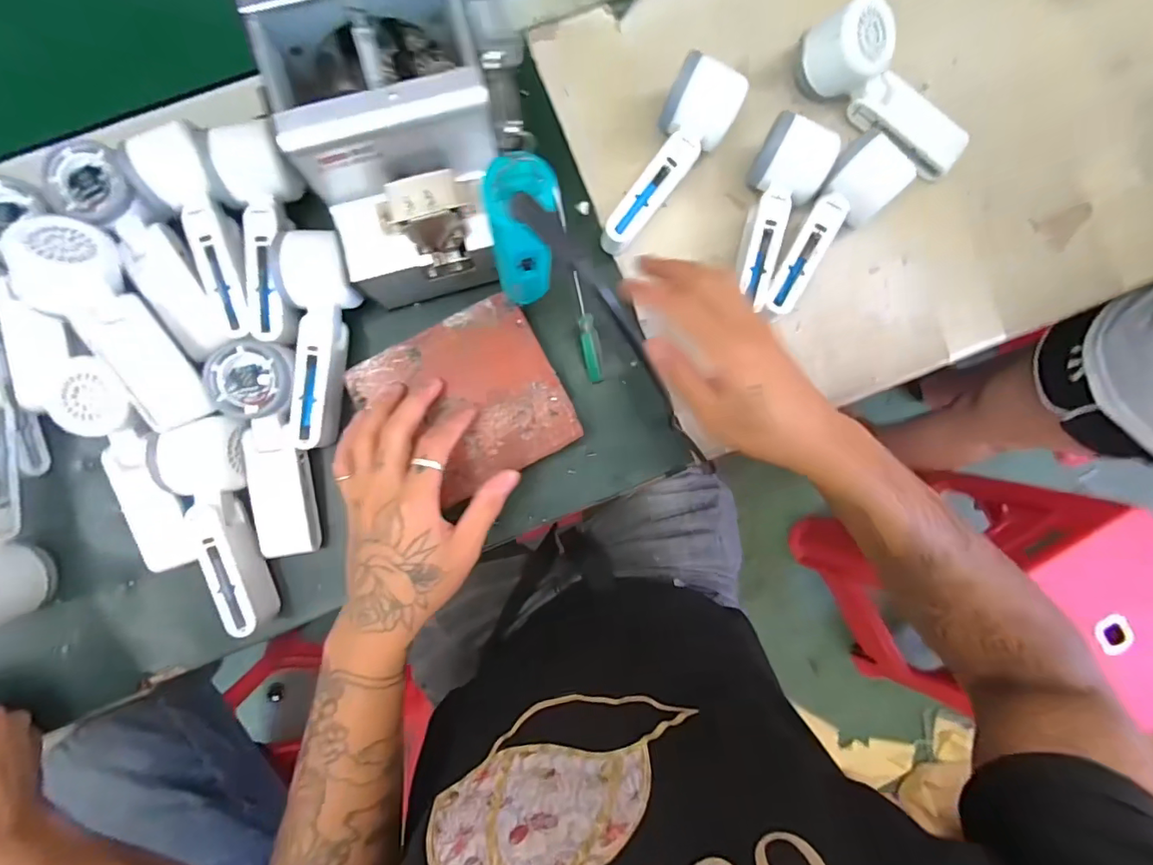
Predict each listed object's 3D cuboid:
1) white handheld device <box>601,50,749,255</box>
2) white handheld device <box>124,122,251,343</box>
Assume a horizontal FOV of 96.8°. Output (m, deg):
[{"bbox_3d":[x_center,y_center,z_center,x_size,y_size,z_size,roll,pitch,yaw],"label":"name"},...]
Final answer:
[{"bbox_3d":[0.078,-0.218,0.423,0.056,0.050,0.155,26,87,-1],"label":"white handheld device"},{"bbox_3d":[-0.289,-0.147,0.386,0.053,0.036,0.156,-15,88,-3],"label":"white handheld device"}]

